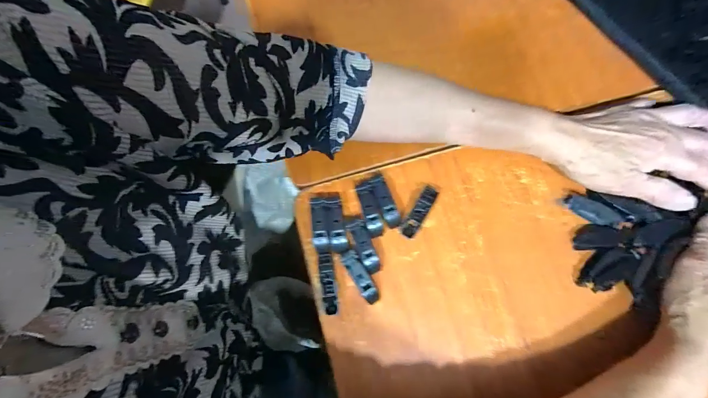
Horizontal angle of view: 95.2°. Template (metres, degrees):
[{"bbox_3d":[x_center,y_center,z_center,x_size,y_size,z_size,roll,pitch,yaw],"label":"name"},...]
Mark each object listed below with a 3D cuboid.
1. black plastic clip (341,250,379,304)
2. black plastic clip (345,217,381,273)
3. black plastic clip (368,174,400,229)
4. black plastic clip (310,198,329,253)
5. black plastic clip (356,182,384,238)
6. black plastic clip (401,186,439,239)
[{"bbox_3d":[0.008,0.075,0.307,0.015,0.009,0.055,-31,92,-6],"label":"black plastic clip"},{"bbox_3d":[0.009,0.044,0.319,0.017,0.014,0.060,-24,77,-5],"label":"black plastic clip"},{"bbox_3d":[0.031,0.003,0.327,0.017,0.015,0.054,-23,76,-4],"label":"black plastic clip"},{"bbox_3d":[-0.034,0.027,0.324,0.016,0.015,0.053,-6,76,0],"label":"black plastic clip"},{"bbox_3d":[0.017,0.011,0.326,0.017,0.014,0.055,-15,76,-2],"label":"black plastic clip"},{"bbox_3d":[0.066,0.014,0.325,0.016,0.012,0.055,32,79,9],"label":"black plastic clip"}]

